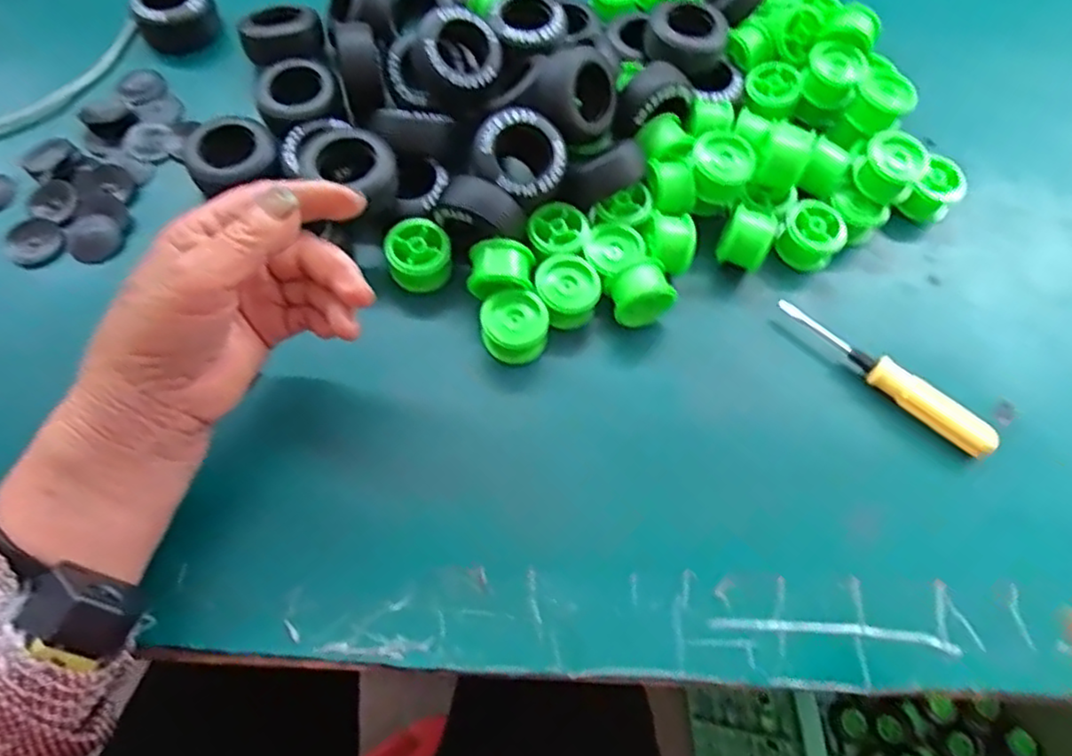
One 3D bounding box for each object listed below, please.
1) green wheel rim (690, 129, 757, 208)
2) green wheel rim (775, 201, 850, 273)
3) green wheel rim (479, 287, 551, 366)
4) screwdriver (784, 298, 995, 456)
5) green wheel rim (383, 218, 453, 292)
[{"bbox_3d":[0.102,-0.116,0.370,0.033,0.020,0.032,29,68,11],"label":"green wheel rim"},{"bbox_3d":[0.158,-0.081,0.387,0.034,0.028,0.035,29,69,11],"label":"green wheel rim"},{"bbox_3d":[-0.011,-0.025,0.355,0.033,0.028,0.033,1,66,-1],"label":"green wheel rim"},{"bbox_3d":[0.183,0.000,0.357,0.124,0.020,0.015,37,71,14],"label":"screwdriver"},{"bbox_3d":[-0.064,-0.065,0.368,0.032,0.028,0.032,1,66,-1],"label":"green wheel rim"}]

